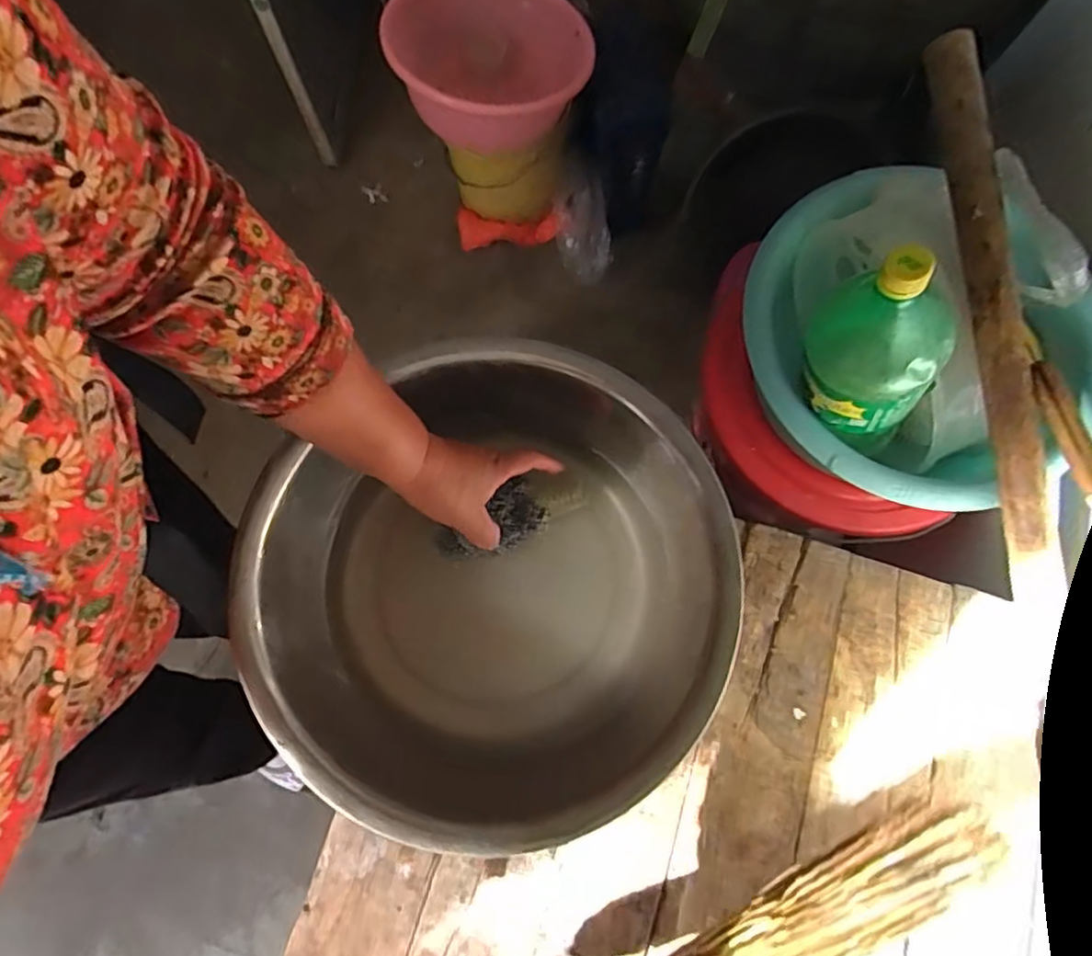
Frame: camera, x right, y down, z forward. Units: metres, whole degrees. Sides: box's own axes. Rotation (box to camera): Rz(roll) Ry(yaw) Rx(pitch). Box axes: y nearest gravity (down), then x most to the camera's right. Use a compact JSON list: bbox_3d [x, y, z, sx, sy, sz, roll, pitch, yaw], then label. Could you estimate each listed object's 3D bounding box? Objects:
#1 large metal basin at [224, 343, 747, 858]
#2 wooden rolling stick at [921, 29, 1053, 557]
[{"bbox_3d":[-0.040,0.085,0.534,0.365,0.137,0.349,0,75,1],"label":"large metal basin"},{"bbox_3d":[0.377,-0.153,0.536,0.030,0.042,0.429,-10,91,-2],"label":"wooden rolling stick"}]

